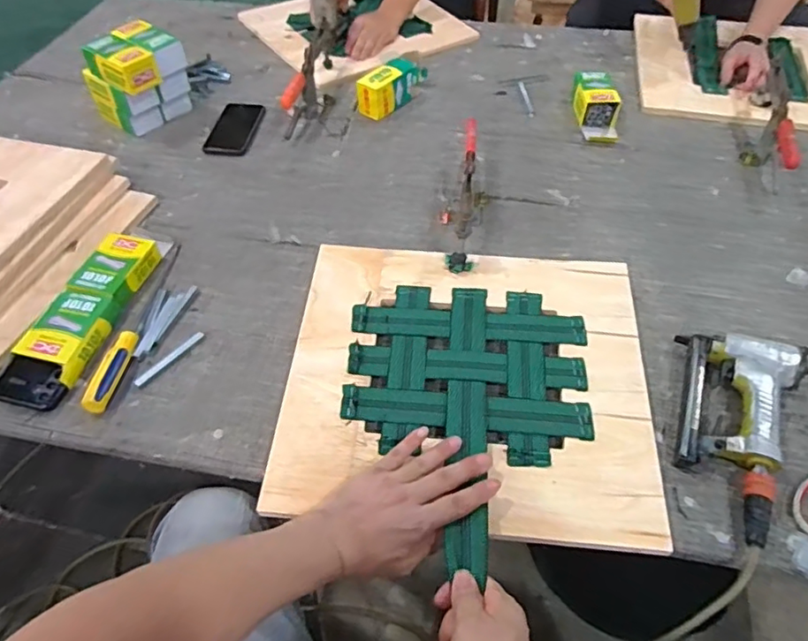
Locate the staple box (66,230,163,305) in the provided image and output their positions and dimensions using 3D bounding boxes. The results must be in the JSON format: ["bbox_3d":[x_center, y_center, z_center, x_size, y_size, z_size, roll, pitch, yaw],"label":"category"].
[{"bbox_3d":[-0.412,-0.079,0.810,0.081,0.034,0.123,10,51,9],"label":"staple box"}]

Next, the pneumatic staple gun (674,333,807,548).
[{"bbox_3d":[0.381,0.120,0.628,0.134,0.041,0.246,12,51,11],"label":"pneumatic staple gun"}]

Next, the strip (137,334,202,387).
[{"bbox_3d":[-0.297,0.048,0.717,0.012,0.004,0.100,32,57,24],"label":"strip"}]

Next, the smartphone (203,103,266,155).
[{"bbox_3d":[-0.318,-0.366,1.065,0.083,0.015,0.150,7,51,6],"label":"smartphone"}]

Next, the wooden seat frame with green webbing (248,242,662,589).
[{"bbox_3d":[0.075,0.064,0.675,0.419,0.031,0.420,5,50,5],"label":"wooden seat frame with green webbing"}]

